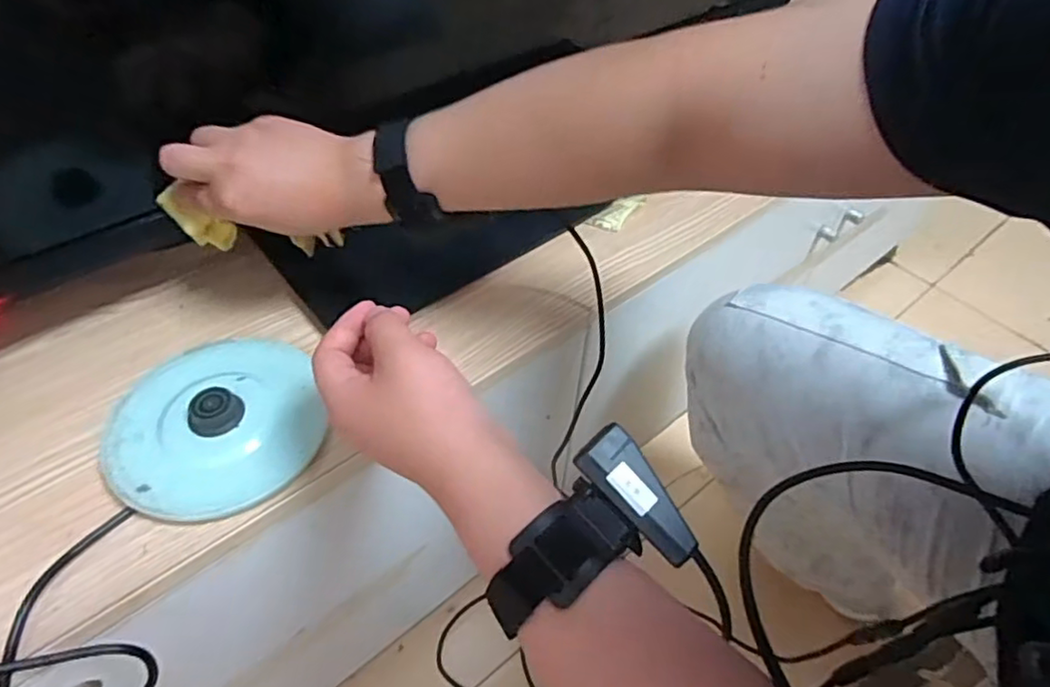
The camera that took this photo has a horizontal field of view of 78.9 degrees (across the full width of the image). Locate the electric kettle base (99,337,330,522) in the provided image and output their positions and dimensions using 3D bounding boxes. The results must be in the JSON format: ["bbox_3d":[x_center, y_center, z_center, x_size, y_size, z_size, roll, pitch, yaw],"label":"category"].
[{"bbox_3d":[-0.220,0.055,0.454,0.140,0.035,0.141,-17,53,-17],"label":"electric kettle base"}]

